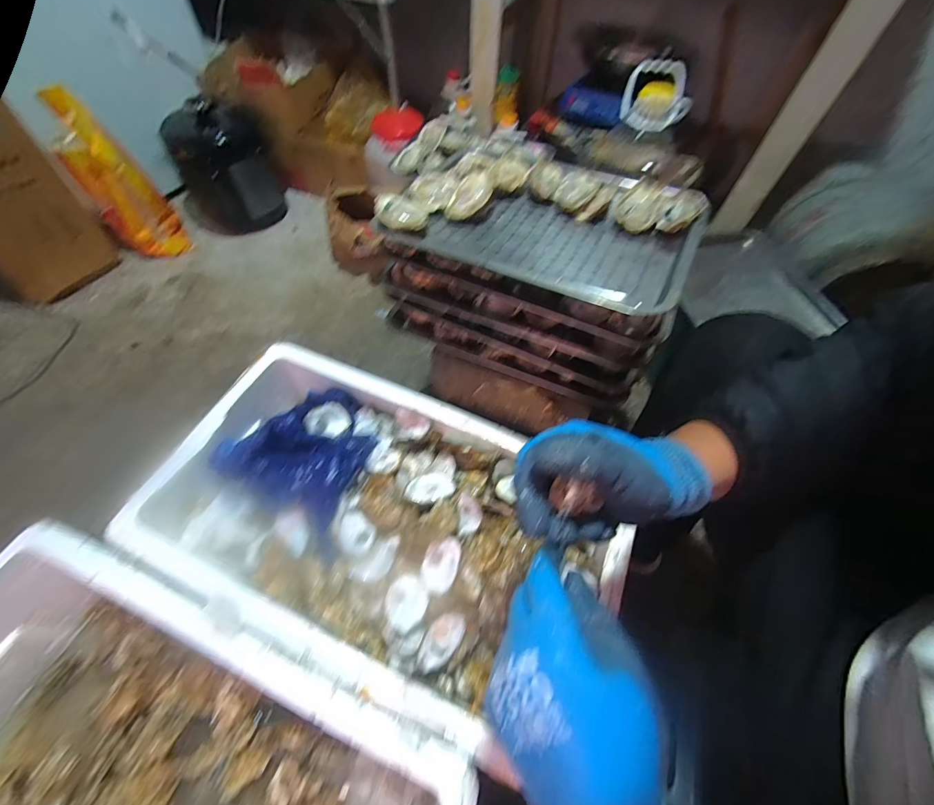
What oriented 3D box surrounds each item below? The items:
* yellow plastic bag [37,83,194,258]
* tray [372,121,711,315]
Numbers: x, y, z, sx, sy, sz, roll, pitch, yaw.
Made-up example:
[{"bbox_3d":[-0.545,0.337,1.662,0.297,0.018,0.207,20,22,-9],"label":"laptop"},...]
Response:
[{"bbox_3d":[-0.962,-0.593,1.106,0.181,0.402,0.153,-34,64,-22],"label":"yellow plastic bag"},{"bbox_3d":[0.084,-0.264,0.538,0.431,0.048,0.301,27,60,15],"label":"tray"}]

